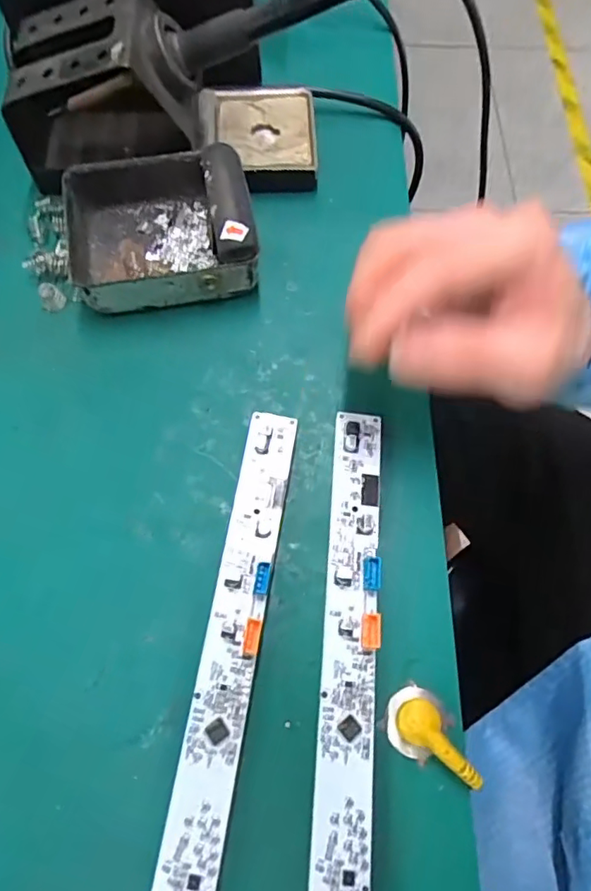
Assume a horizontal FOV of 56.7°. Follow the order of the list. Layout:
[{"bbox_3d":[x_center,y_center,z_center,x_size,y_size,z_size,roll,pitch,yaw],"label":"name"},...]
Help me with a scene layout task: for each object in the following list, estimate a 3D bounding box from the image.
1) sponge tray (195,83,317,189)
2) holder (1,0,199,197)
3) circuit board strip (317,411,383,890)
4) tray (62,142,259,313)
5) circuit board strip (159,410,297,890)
[{"bbox_3d":[-0.020,-0.183,0.327,0.066,0.016,0.073,-7,68,-5],"label":"sponge tray"},{"bbox_3d":[-0.103,-0.189,0.296,0.098,0.069,0.073,-9,68,-6],"label":"holder"},{"bbox_3d":[0.020,0.118,0.200,0.020,0.006,0.286,6,67,-3],"label":"circuit board strip"},{"bbox_3d":[-0.071,-0.113,0.286,0.093,0.037,0.077,-8,68,-6],"label":"tray"},{"bbox_3d":[-0.031,0.119,0.204,0.021,0.014,0.285,9,68,2],"label":"circuit board strip"}]

